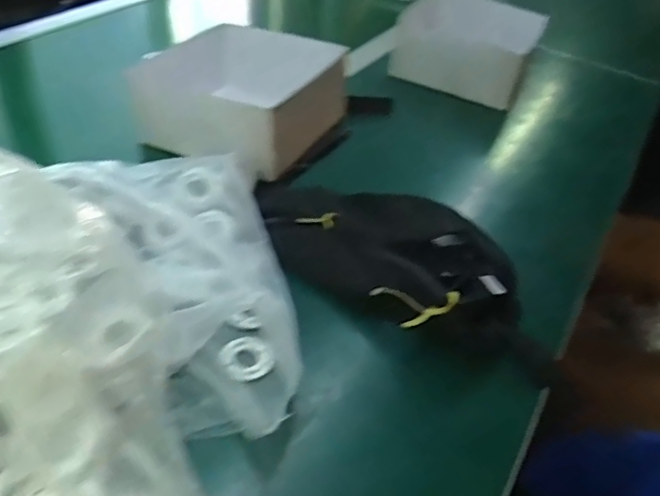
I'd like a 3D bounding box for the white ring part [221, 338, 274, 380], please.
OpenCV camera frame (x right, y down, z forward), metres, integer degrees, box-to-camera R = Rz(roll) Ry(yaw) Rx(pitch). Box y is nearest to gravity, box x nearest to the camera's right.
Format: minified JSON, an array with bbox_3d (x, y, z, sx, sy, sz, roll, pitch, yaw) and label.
[{"bbox_3d":[-0.072,0.094,0.506,0.042,0.016,0.044,-3,42,-13],"label":"white ring part"}]

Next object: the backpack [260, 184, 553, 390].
[{"bbox_3d":[0.073,0.007,0.601,0.180,0.069,0.280,-30,53,-35],"label":"backpack"}]

